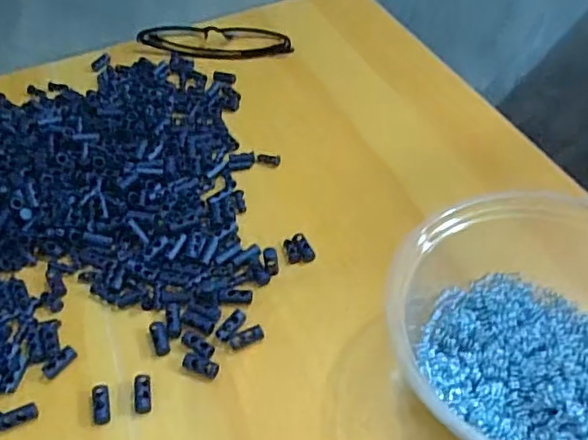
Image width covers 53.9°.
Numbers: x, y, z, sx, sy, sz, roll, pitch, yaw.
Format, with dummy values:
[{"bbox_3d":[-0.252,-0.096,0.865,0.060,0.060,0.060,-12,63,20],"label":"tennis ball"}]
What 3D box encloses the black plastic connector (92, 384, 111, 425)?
[{"bbox_3d":[-0.096,0.091,0.286,0.008,0.006,0.019,-12,62,-5],"label":"black plastic connector"}]

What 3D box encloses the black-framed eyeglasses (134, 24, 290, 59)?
[{"bbox_3d":[-0.069,-0.160,0.506,0.137,0.012,0.049,9,50,13],"label":"black-framed eyeglasses"}]

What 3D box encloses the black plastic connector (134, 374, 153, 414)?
[{"bbox_3d":[-0.076,0.087,0.290,0.009,0.004,0.020,-12,48,-5],"label":"black plastic connector"}]

